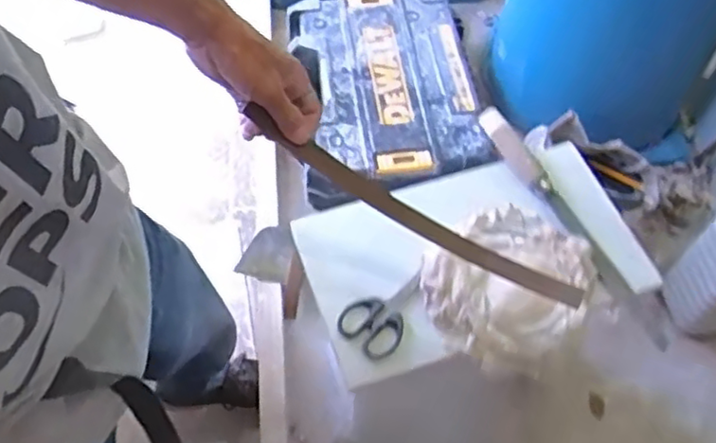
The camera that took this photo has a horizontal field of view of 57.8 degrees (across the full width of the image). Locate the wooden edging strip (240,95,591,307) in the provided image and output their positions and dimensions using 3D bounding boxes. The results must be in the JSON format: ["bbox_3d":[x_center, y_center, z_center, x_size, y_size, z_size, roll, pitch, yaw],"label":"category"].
[{"bbox_3d":[0.050,-0.008,0.578,0.314,0.057,0.028,29,61,1],"label":"wooden edging strip"}]

